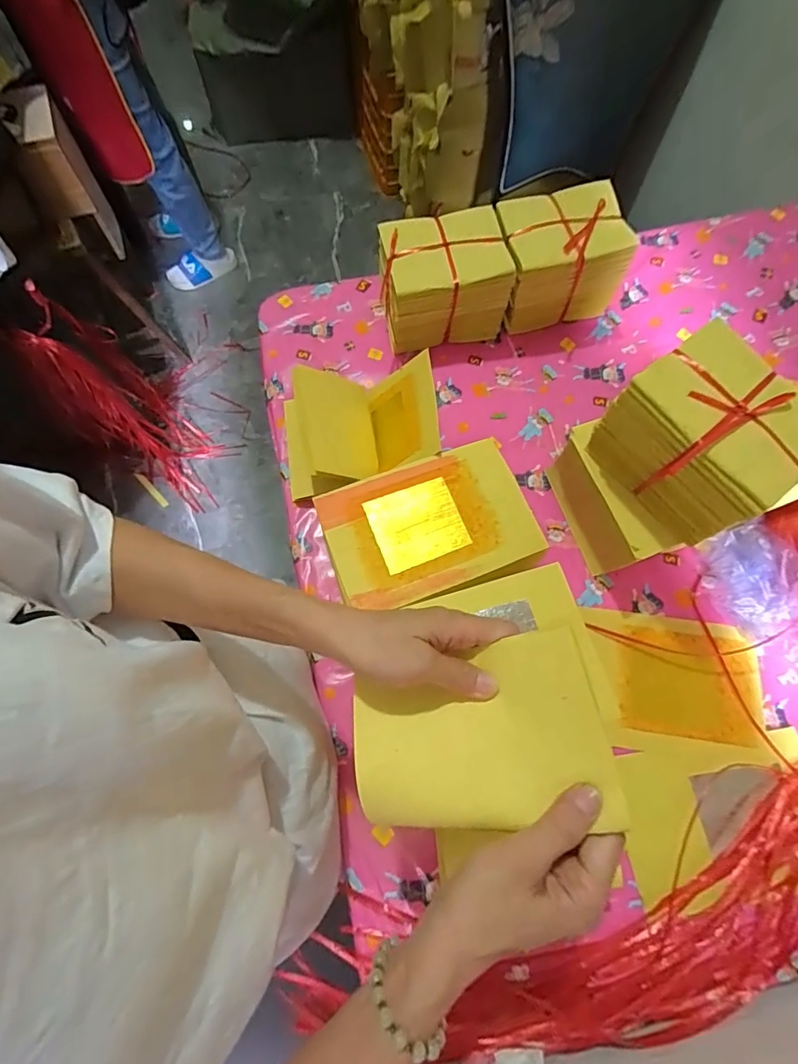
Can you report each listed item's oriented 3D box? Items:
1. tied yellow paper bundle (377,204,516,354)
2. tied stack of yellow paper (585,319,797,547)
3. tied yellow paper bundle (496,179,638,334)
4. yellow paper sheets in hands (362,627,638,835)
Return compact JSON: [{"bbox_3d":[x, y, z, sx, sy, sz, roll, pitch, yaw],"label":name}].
[{"bbox_3d":[0.060,-0.356,0.709,0.170,0.143,0.115,-13,72,-5],"label":"tied yellow paper bundle"},{"bbox_3d":[0.303,-0.085,0.496,0.118,0.136,0.168,-31,74,-10],"label":"tied stack of yellow paper"},{"bbox_3d":[0.229,-0.390,0.715,0.172,0.155,0.108,-11,72,-4],"label":"tied yellow paper bundle"},{"bbox_3d":[0.051,0.126,0.314,0.156,0.041,0.110,-6,72,-3],"label":"yellow paper sheets in hands"}]

